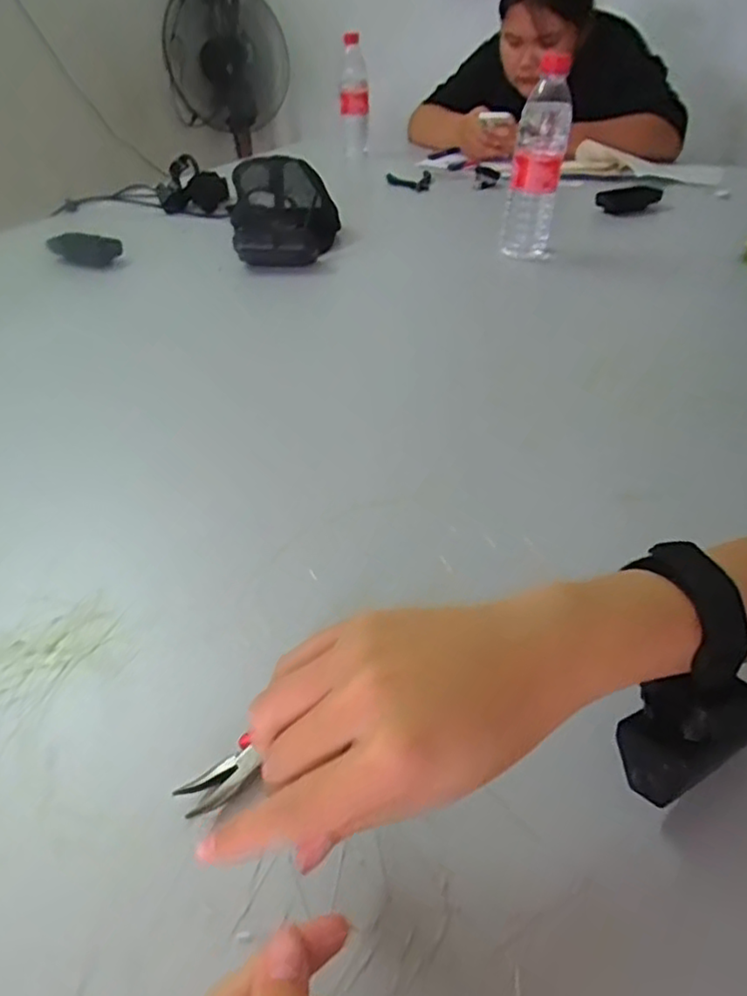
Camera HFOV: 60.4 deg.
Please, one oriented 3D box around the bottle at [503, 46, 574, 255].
[{"bbox_3d":[0.215,-0.440,0.846,0.067,0.232,0.081,8,39,11],"label":"bottle"}]

